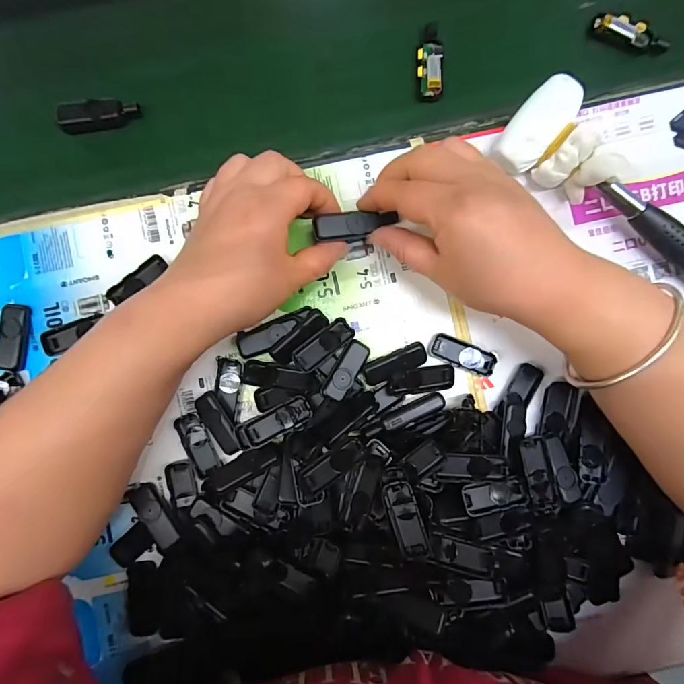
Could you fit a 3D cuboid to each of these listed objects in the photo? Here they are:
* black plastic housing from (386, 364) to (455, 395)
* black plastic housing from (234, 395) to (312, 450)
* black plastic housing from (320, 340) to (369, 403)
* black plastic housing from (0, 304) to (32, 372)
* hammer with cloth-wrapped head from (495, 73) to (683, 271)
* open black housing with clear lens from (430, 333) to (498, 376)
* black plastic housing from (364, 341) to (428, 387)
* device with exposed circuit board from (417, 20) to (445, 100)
[{"bbox_3d":[0.055,0.027,0.268,0.047,0.006,0.018,-5,87,-1],"label":"black plastic housing"},{"bbox_3d":[-0.046,0.054,0.258,0.052,0.009,0.019,-26,87,-2],"label":"black plastic housing"},{"bbox_3d":[0.003,0.019,0.263,0.018,0.008,0.043,31,87,1],"label":"black plastic housing"},{"bbox_3d":[-0.228,-0.003,0.267,0.020,0.007,0.045,6,87,0],"label":"black plastic housing"},{"bbox_3d":[0.212,-0.083,0.260,0.232,0.029,0.053,36,87,-4],"label":"hammer with cloth-wrapped head"},{"bbox_3d":[0.085,0.008,0.272,0.046,0.006,0.018,21,87,0],"label":"open black housing with clear lens"},{"bbox_3d":[0.038,0.015,0.268,0.045,0.008,0.017,-24,87,-2],"label":"black plastic housing"},{"bbox_3d":[0.067,-0.213,0.291,0.019,0.010,0.057,1,87,-1],"label":"device with exposed circuit board"}]

